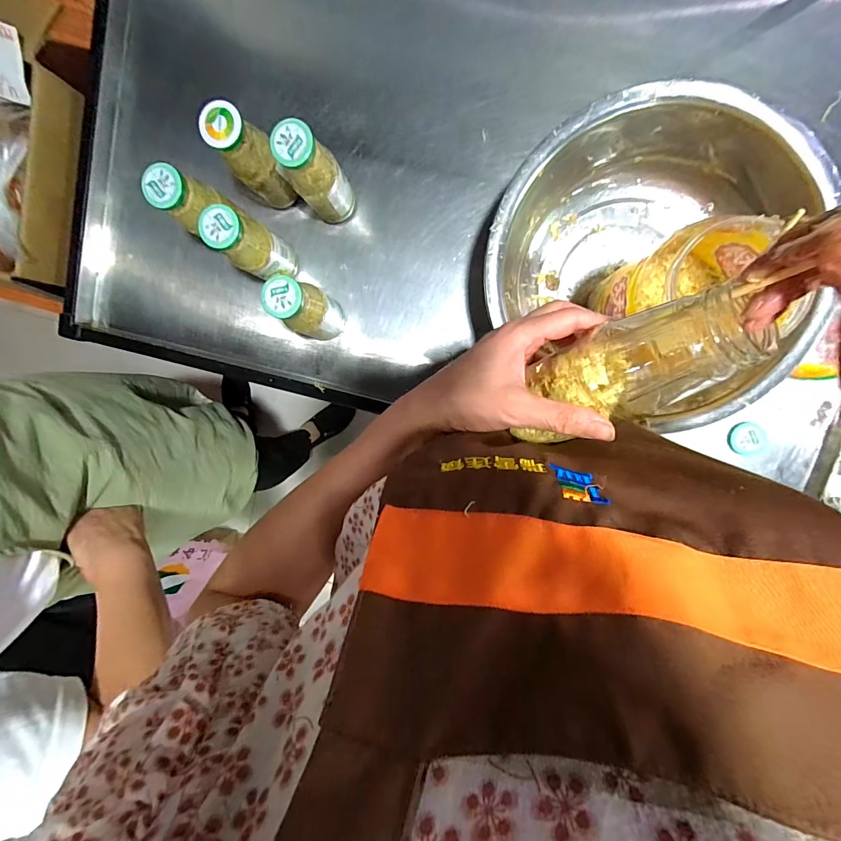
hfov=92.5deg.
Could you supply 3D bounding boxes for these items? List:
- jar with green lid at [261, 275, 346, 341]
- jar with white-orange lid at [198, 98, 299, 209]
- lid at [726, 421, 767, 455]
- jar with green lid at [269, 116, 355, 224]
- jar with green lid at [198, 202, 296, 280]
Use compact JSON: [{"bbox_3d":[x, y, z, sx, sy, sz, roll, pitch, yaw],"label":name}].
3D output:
[{"bbox_3d":[-0.147,-0.146,0.542,0.056,0.165,0.062,21,98,2],"label":"jar with green lid"},{"bbox_3d":[-0.208,-0.327,0.516,0.052,0.167,0.060,43,98,-1],"label":"jar with white-orange lid"},{"bbox_3d":[0.468,0.025,0.578,0.048,0.014,0.044,1,97,5],"label":"lid"},{"bbox_3d":[-0.129,-0.307,0.515,0.061,0.167,0.052,-36,92,8],"label":"jar with green lid"},{"bbox_3d":[-0.215,-0.225,0.534,0.051,0.165,0.058,33,98,1],"label":"jar with green lid"}]

